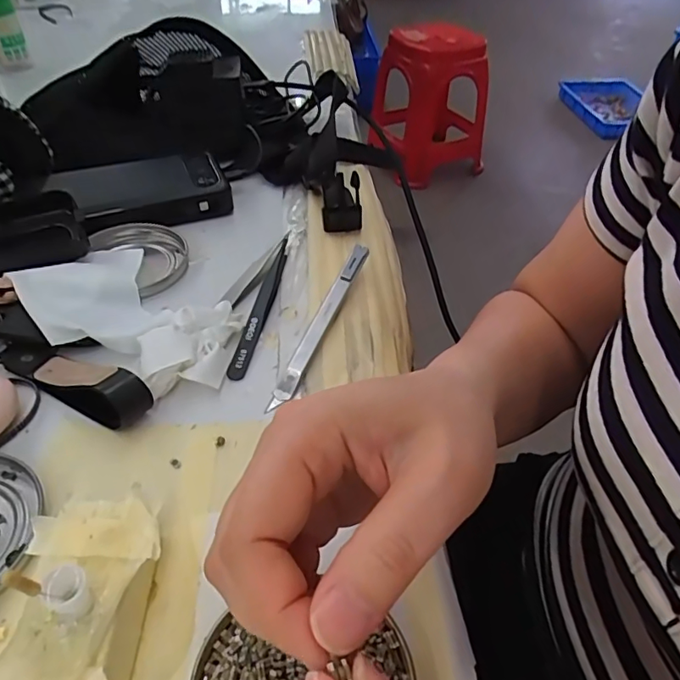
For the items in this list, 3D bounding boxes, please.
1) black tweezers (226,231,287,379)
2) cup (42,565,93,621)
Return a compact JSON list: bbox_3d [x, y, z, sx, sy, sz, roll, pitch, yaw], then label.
[{"bbox_3d":[-0.051,-0.025,0.347,0.012,0.012,0.126,8,45,6],"label":"black tweezers"},{"bbox_3d":[-0.092,0.086,0.181,0.013,0.017,0.011,-24,50,-24],"label":"cup"}]

